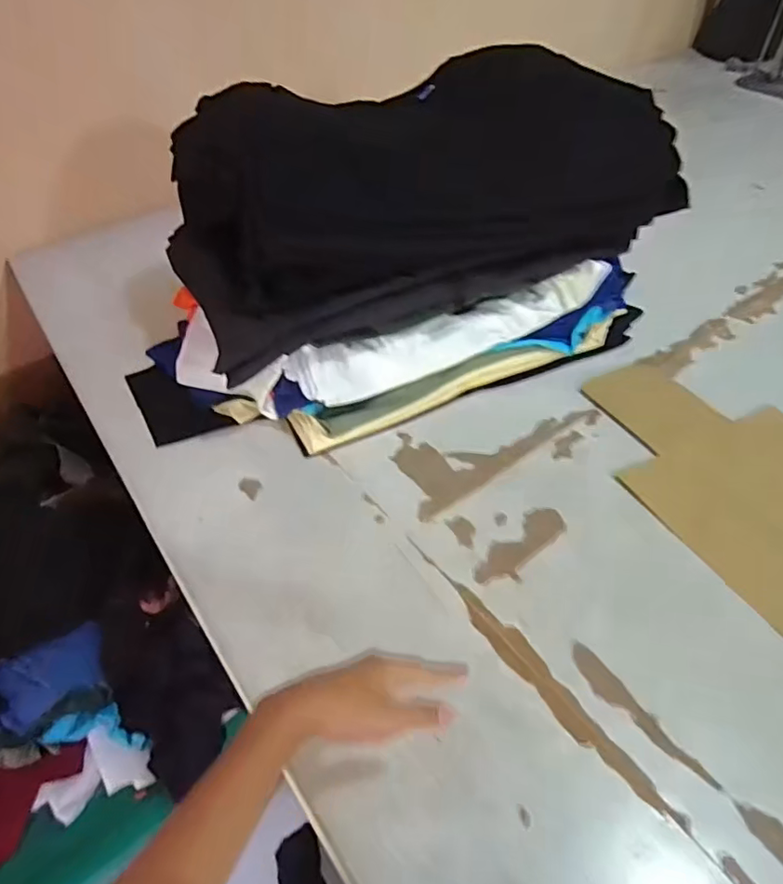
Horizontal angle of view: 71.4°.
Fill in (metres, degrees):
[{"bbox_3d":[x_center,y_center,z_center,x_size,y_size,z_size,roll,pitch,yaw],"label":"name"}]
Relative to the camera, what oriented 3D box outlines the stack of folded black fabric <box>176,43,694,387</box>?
[{"bbox_3d":[0.034,-0.357,0.704,0.617,0.240,0.321,-17,49,-13],"label":"stack of folded black fabric"}]

